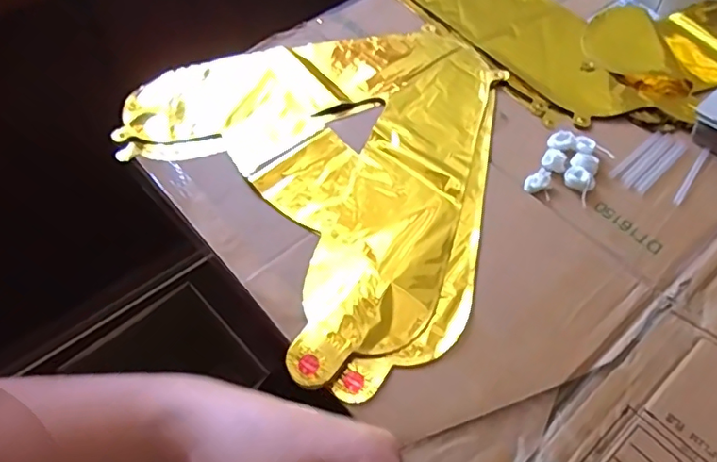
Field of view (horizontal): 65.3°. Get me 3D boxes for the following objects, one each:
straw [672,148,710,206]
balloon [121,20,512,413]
[{"bbox_3d":[0.303,-0.051,0.508,0.007,0.004,0.078,33,63,21],"label":"straw"},{"bbox_3d":[-0.008,-0.091,0.535,0.341,0.011,0.407,-35,62,-19],"label":"balloon"}]

